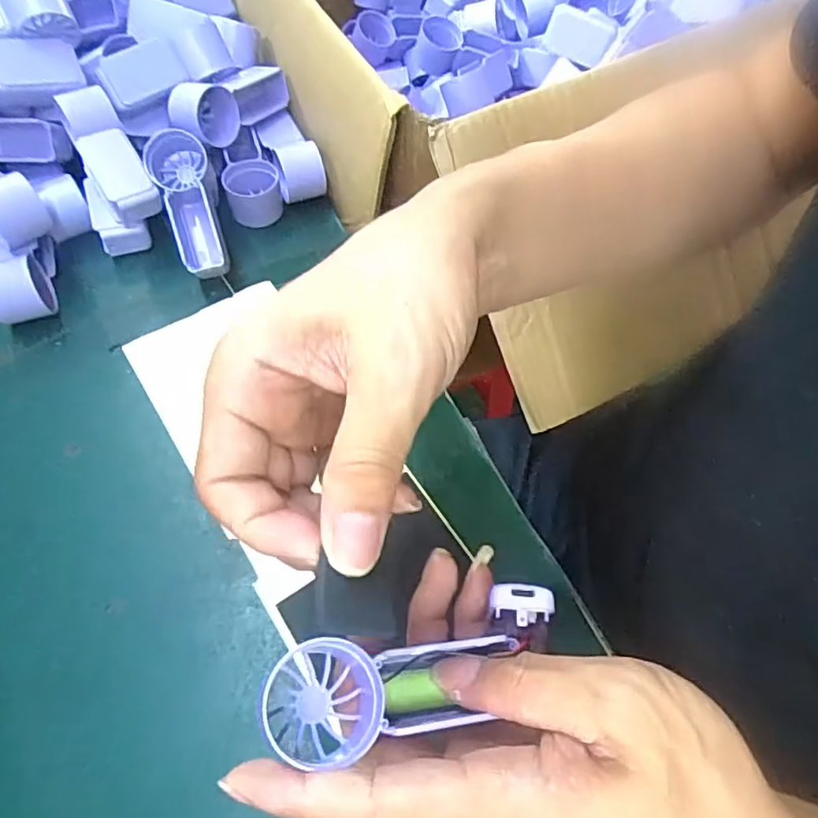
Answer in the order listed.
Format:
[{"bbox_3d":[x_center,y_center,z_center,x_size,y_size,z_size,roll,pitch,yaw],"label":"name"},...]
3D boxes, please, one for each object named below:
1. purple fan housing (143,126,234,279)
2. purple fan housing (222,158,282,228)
[{"bbox_3d":[-0.149,-0.138,0.410,0.037,0.030,0.097,-17,89,-13],"label":"purple fan housing"},{"bbox_3d":[-0.114,-0.159,0.440,0.039,0.030,0.038,-14,63,-12],"label":"purple fan housing"}]

